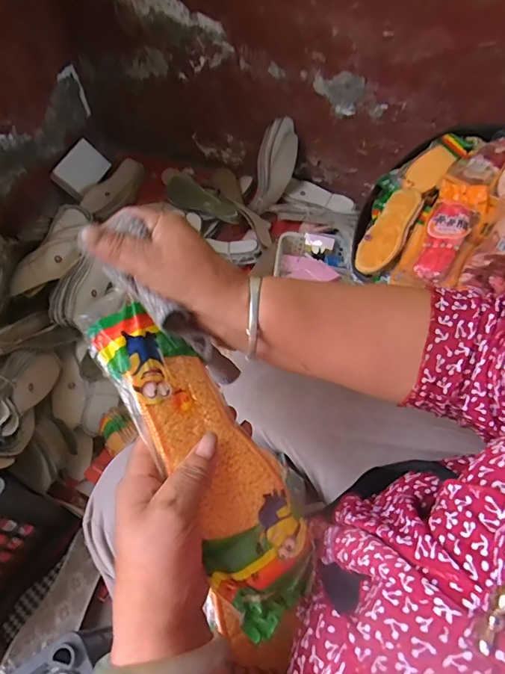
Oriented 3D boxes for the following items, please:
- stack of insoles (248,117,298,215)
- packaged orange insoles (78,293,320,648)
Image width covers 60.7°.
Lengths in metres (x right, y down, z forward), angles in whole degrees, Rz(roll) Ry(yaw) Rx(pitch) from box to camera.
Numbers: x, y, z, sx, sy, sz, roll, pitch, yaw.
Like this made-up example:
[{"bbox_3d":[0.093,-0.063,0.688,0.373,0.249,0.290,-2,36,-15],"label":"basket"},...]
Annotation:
[{"bbox_3d":[0.054,-0.435,1.110,0.084,0.075,0.232,20,104,13],"label":"stack of insoles"},{"bbox_3d":[-0.031,0.078,0.293,0.073,0.028,0.225,-32,89,-17],"label":"packaged orange insoles"}]

